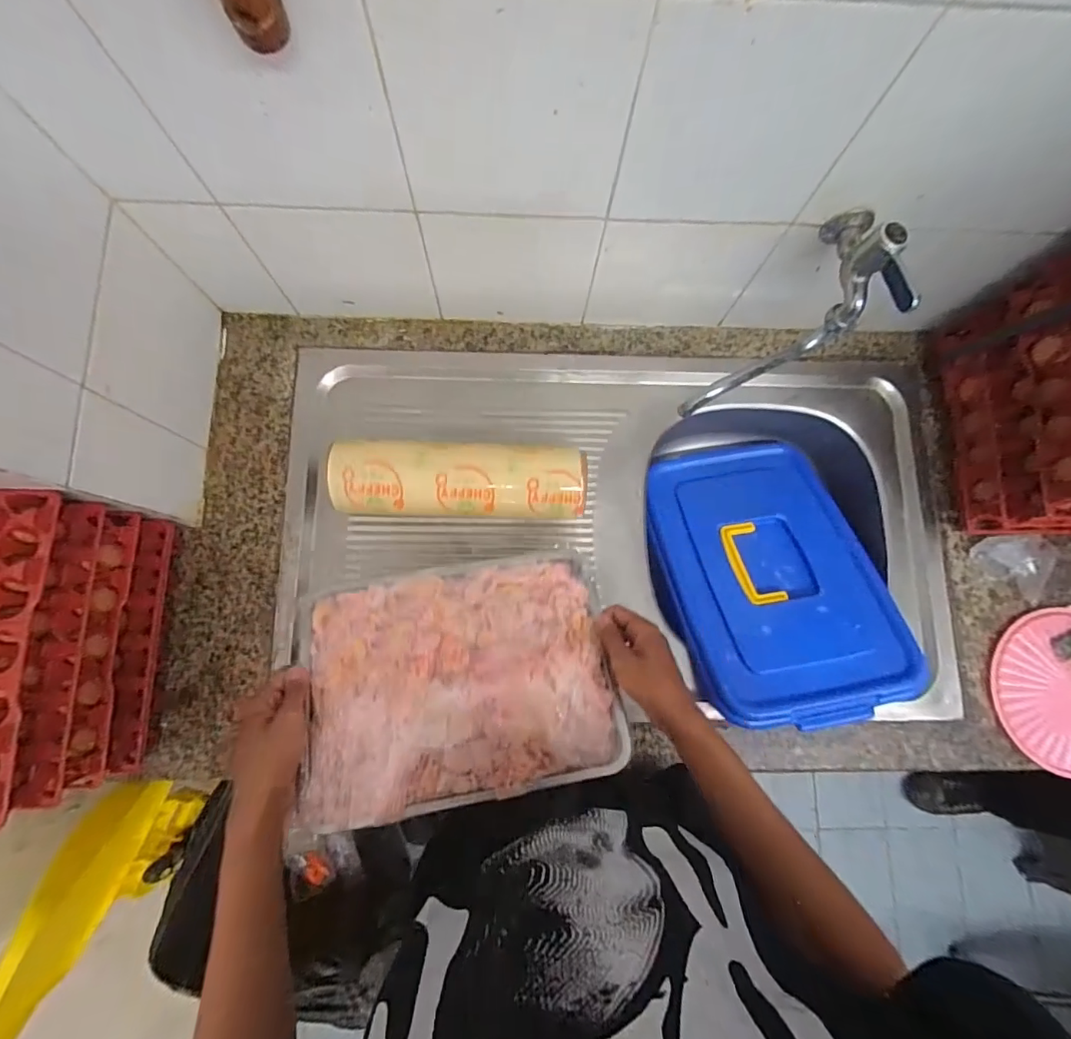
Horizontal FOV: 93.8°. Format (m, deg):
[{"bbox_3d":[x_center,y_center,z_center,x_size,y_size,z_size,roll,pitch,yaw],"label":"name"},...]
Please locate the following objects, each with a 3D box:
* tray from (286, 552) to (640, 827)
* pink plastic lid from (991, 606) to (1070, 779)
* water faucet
[{"bbox_3d":[-0.078,0.155,0.513,0.312,0.038,0.233,-8,64,-8],"label":"tray"},{"bbox_3d":[0.700,0.227,0.650,0.191,0.021,0.210,0,83,0],"label":"pink plastic lid"},{"bbox_3d":[0.272,-0.200,0.535,0.269,0.095,0.119,-44,84,19],"label":"water faucet"}]

